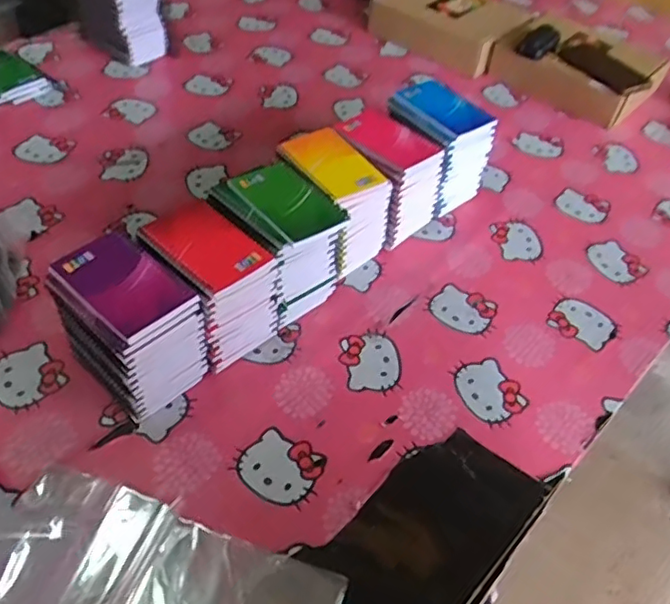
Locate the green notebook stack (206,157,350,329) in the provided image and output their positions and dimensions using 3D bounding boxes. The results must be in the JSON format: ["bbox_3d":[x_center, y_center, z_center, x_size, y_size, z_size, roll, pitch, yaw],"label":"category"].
[{"bbox_3d":[-0.068,-0.072,0.742,0.110,0.141,0.132,-30,56,-30],"label":"green notebook stack"}]

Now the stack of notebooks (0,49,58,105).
[{"bbox_3d":[-0.572,-0.392,1.066,0.163,0.028,0.106,37,54,27],"label":"stack of notebooks"}]

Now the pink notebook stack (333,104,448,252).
[{"bbox_3d":[0.067,-0.173,0.860,0.100,0.131,0.134,-32,57,-31],"label":"pink notebook stack"}]

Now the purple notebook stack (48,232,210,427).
[{"bbox_3d":[-0.208,0.024,0.634,0.128,0.144,0.091,34,52,25],"label":"purple notebook stack"}]

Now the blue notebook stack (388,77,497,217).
[{"bbox_3d":[0.148,-0.225,0.906,0.112,0.147,0.136,-32,57,-31],"label":"blue notebook stack"}]

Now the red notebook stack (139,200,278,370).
[{"bbox_3d":[-0.142,-0.021,0.689,0.132,0.136,0.097,38,54,27],"label":"red notebook stack"}]

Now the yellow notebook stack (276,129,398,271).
[{"bbox_3d":[0.001,-0.128,0.802,0.123,0.138,0.102,38,54,27],"label":"yellow notebook stack"}]

